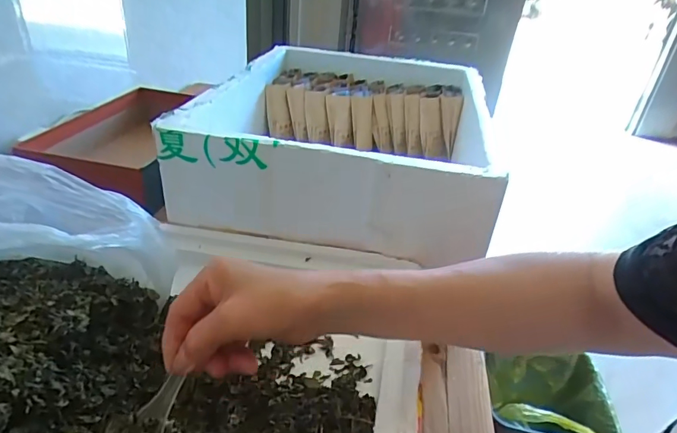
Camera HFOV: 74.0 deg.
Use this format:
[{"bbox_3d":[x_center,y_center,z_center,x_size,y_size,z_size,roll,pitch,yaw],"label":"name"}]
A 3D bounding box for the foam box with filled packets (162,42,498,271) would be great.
[{"bbox_3d":[0.024,-0.115,0.669,0.373,0.143,0.469,11,32,9],"label":"foam box with filled packets"}]

